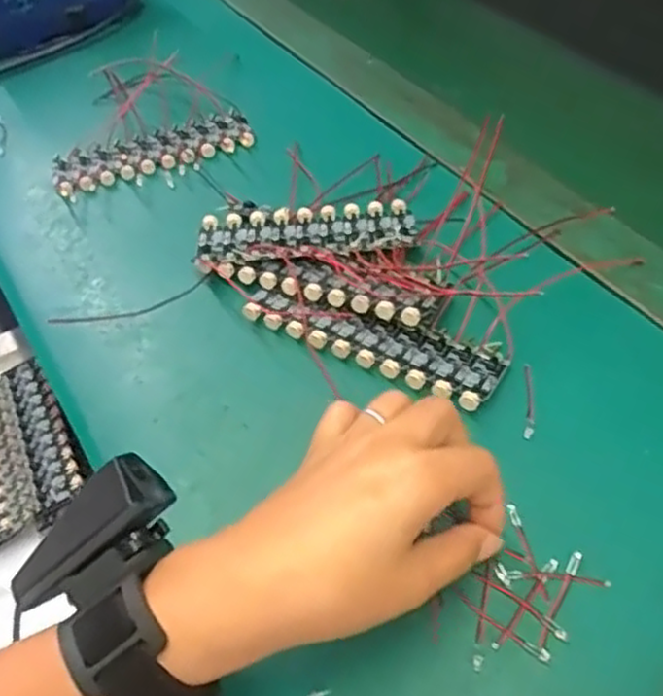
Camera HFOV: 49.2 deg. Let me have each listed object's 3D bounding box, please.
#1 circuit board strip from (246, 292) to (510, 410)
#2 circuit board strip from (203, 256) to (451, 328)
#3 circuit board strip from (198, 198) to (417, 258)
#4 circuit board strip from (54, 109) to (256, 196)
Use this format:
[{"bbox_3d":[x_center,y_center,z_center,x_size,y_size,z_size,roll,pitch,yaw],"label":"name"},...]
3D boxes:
[{"bbox_3d":[0.022,-0.007,0.421,0.152,0.009,0.043,22,54,22],"label":"circuit board strip"},{"bbox_3d":[-0.007,-0.041,0.443,0.154,0.009,0.031,17,52,18],"label":"circuit board strip"},{"bbox_3d":[-0.015,-0.078,0.472,0.137,0.007,0.047,-3,49,3],"label":"circuit board strip"},{"bbox_3d":[-0.139,-0.154,0.564,0.151,0.010,0.048,-17,49,-10],"label":"circuit board strip"}]

